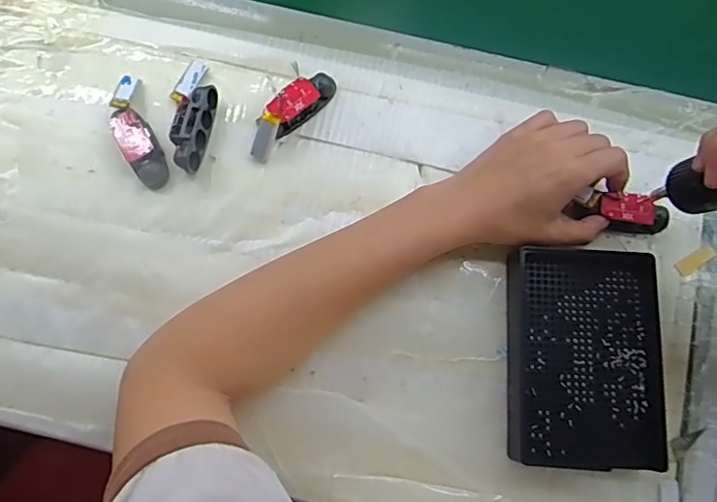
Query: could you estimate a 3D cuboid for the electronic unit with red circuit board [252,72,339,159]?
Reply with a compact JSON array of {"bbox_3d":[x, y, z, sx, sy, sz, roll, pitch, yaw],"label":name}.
[{"bbox_3d":[-0.050,-0.101,0.399,0.079,0.019,0.023,-44,82,-9],"label":"electronic unit with red circuit board"}]

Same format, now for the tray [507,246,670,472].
[{"bbox_3d":[0.145,0.067,0.360,0.091,0.022,0.135,3,78,0],"label":"tray"}]

